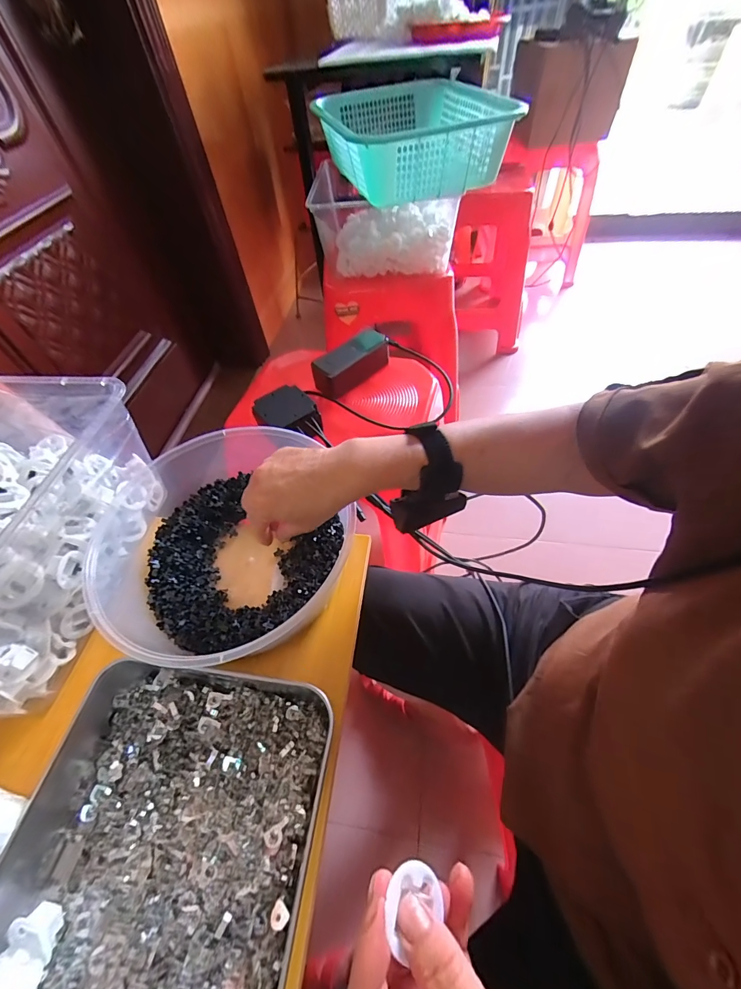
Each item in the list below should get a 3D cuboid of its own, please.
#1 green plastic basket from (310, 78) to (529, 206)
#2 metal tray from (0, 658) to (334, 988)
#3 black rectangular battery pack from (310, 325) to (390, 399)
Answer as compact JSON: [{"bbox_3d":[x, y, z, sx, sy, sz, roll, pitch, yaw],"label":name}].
[{"bbox_3d":[0.064,-0.684,0.728,0.297,0.112,0.428,-15,54,-6],"label":"green plastic basket"},{"bbox_3d":[-0.151,0.258,0.250,0.210,0.043,0.258,4,55,8],"label":"metal tray"},{"bbox_3d":[-0.030,-0.218,0.626,0.138,0.057,0.048,-36,59,-19],"label":"black rectangular battery pack"}]

